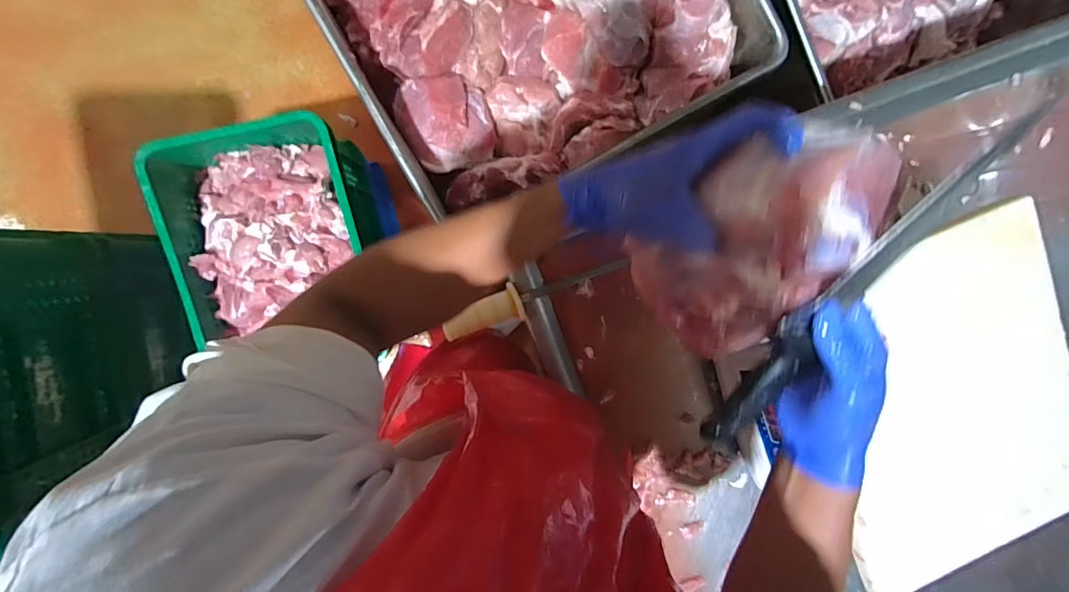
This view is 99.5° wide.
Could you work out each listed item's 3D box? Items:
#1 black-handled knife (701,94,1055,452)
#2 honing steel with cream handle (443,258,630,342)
[{"bbox_3d":[0.205,0.013,0.320,0.040,0.015,0.293,20,122,-8],"label":"black-handled knife"},{"bbox_3d":[0.001,0.003,0.585,0.241,0.040,0.048,-19,98,-4],"label":"honing steel with cream handle"}]

